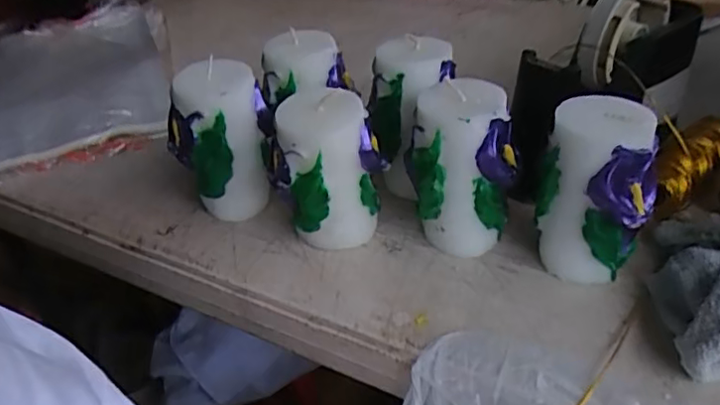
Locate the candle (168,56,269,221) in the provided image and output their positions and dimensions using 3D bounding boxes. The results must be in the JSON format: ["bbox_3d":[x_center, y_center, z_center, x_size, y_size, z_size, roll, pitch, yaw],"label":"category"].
[{"bbox_3d":[-0.096,-0.038,0.410,0.059,0.110,0.049,-29,43,-27],"label":"candle"}]

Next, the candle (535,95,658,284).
[{"bbox_3d":[0.136,-0.004,0.339,0.062,0.101,0.051,17,43,27],"label":"candle"}]

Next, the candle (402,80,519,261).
[{"bbox_3d":[0.063,-0.019,0.368,0.062,0.103,0.049,0,38,8],"label":"candle"}]

